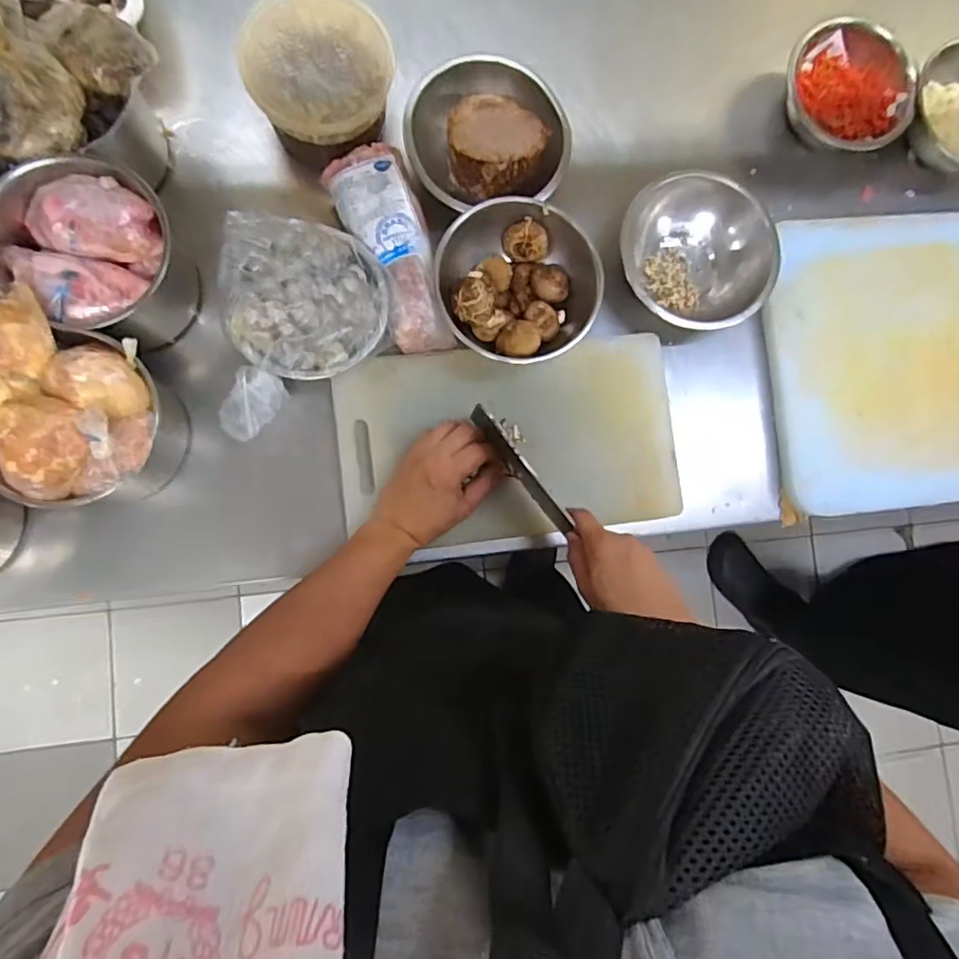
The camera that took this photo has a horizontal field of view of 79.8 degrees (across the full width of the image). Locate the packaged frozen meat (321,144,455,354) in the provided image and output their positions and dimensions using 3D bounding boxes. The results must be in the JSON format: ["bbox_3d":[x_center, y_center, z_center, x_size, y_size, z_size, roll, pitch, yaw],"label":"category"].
[{"bbox_3d":[-0.086,-0.238,0.602,0.082,0.045,0.210,-21,88,-8],"label":"packaged frozen meat"}]

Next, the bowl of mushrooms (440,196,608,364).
[{"bbox_3d":[0.047,-0.210,0.615,0.166,0.058,0.169,1,85,-7],"label":"bowl of mushrooms"}]

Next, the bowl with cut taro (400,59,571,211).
[{"bbox_3d":[0.006,-0.368,0.628,0.167,0.061,0.152,1,85,-7],"label":"bowl with cut taro"}]

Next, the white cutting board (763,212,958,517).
[{"bbox_3d":[0.529,-0.146,0.676,0.372,0.036,0.341,-7,88,-6],"label":"white cutting board"}]

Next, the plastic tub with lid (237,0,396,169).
[{"bbox_3d":[-0.162,-0.407,0.597,0.140,0.089,0.142,1,85,-7],"label":"plastic tub with lid"}]

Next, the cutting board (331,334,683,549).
[{"bbox_3d":[0.036,-0.042,0.624,0.366,0.025,0.206,-7,86,-7],"label":"cutting board"}]

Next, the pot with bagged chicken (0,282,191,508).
[{"bbox_3d":[-0.357,-0.054,0.517,0.144,0.166,0.150,1,85,-7],"label":"pot with bagged chicken"}]

